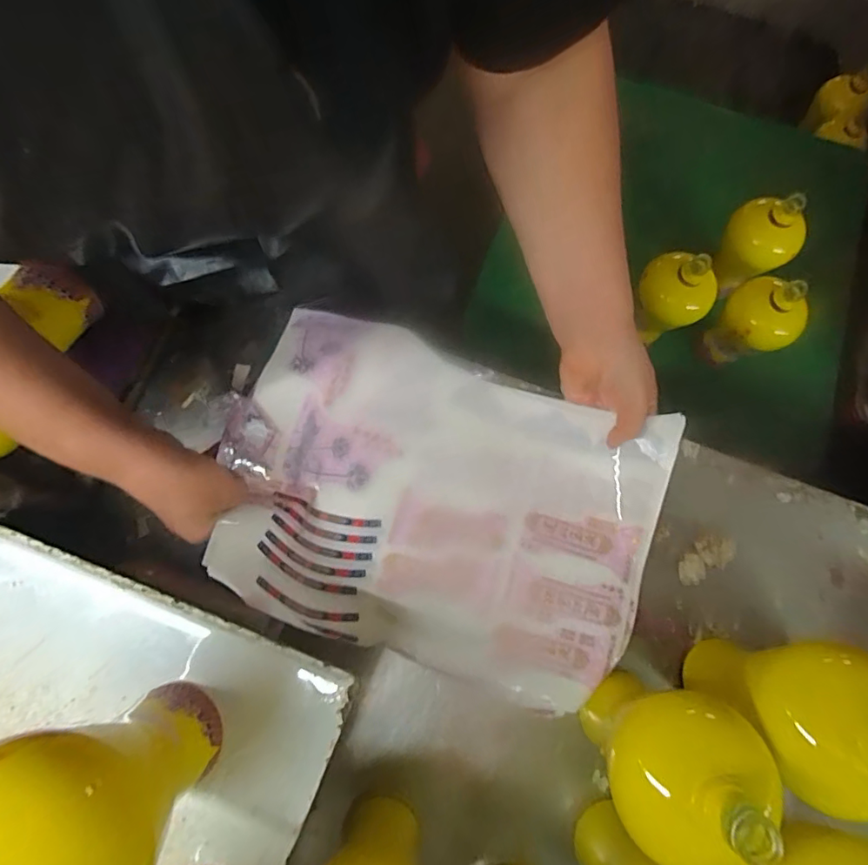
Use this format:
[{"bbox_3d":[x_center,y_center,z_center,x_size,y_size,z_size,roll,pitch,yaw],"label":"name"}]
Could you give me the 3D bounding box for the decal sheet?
[{"bbox_3d":[0.005,0.060,0.485,0.407,0.083,0.286,21,76,4],"label":"decal sheet"}]

